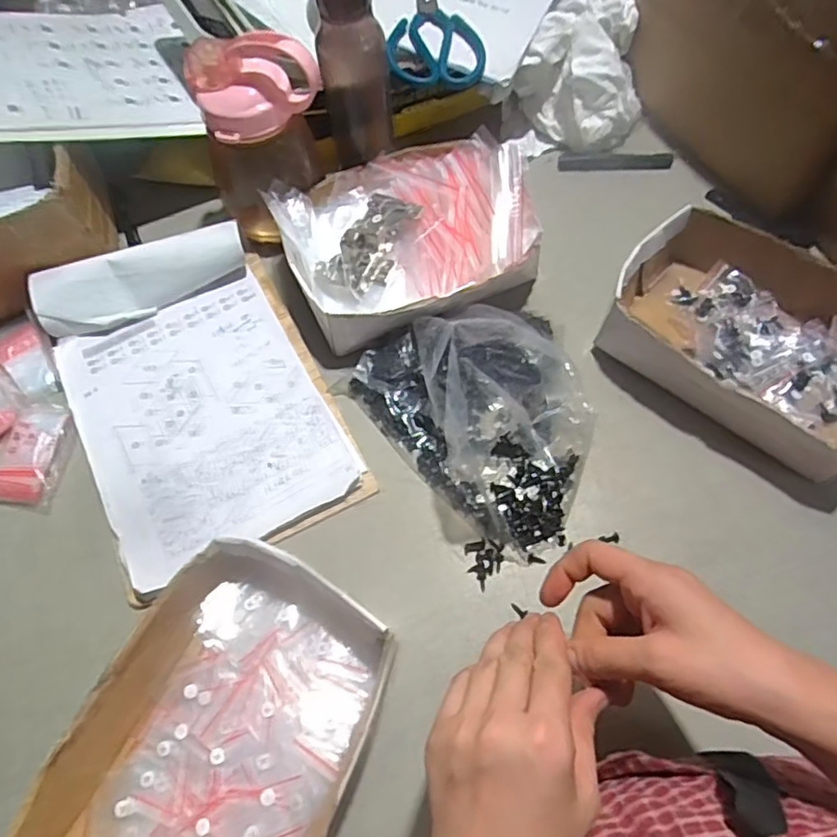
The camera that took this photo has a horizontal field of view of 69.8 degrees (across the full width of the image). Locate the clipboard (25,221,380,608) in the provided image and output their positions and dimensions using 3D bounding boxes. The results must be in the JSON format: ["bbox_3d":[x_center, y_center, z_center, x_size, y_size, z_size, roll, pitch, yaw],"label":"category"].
[{"bbox_3d":[-0.208,-0.029,0.553,0.220,0.050,0.326,-26,64,-11],"label":"clipboard"}]

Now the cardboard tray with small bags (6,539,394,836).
[{"bbox_3d":[-0.137,0.223,0.410,0.179,0.060,0.250,17,65,11],"label":"cardboard tray with small bags"}]

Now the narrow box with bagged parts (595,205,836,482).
[{"bbox_3d":[0.308,-0.074,0.559,0.254,0.068,0.172,39,71,20],"label":"narrow box with bagged parts"}]

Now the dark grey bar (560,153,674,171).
[{"bbox_3d":[0.236,-0.311,0.721,0.131,0.017,0.016,5,63,5],"label":"dark grey bar"}]

